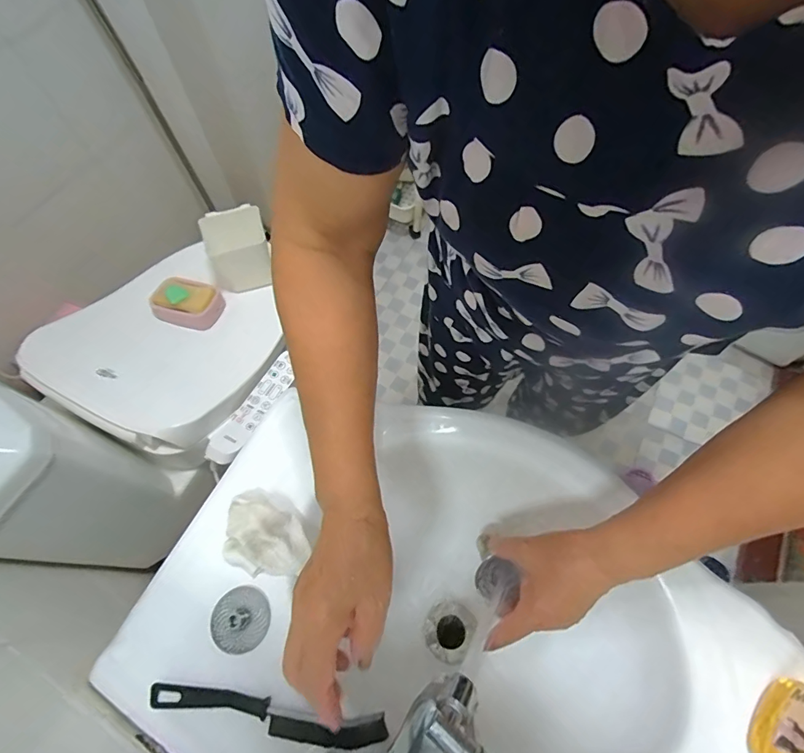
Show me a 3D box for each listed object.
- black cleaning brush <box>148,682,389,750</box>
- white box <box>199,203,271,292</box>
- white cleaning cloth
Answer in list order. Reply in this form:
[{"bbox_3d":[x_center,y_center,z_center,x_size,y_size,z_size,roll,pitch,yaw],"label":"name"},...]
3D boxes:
[{"bbox_3d":[-0.119,0.292,0.368,0.209,0.010,0.024,6,64,4],"label":"black cleaning brush"},{"bbox_3d":[-0.323,-0.256,0.851,0.117,0.109,0.113,-17,65,-7],"label":"white box"},{"bbox_3d":[-0.135,0.155,0.416,0.082,0.041,0.068,15,65,8],"label":"white cleaning cloth"}]

